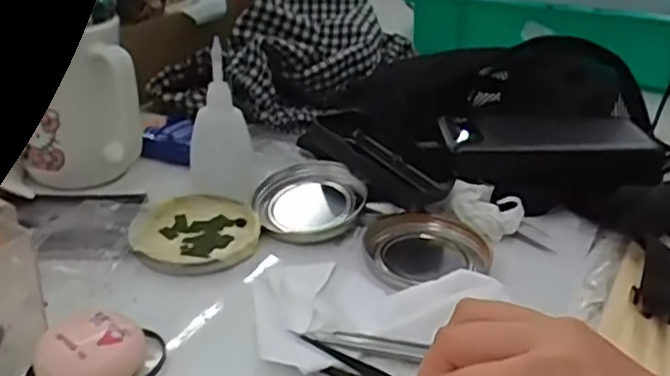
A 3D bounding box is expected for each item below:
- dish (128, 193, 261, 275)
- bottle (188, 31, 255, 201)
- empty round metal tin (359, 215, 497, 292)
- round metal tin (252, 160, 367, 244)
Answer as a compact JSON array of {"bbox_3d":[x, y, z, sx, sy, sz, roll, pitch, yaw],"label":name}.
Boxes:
[{"bbox_3d":[-0.089,0.029,0.429,0.077,0.012,0.078,2,29,-1],"label":"dish"},{"bbox_3d":[-0.079,-0.046,0.461,0.045,0.102,0.037,-1,30,-7],"label":"bottle"},{"bbox_3d":[0.055,0.044,0.424,0.077,0.020,0.074,15,31,20],"label":"empty round metal tin"},{"bbox_3d":[-0.023,0.004,0.457,0.073,0.022,0.073,2,29,-1],"label":"round metal tin"}]

